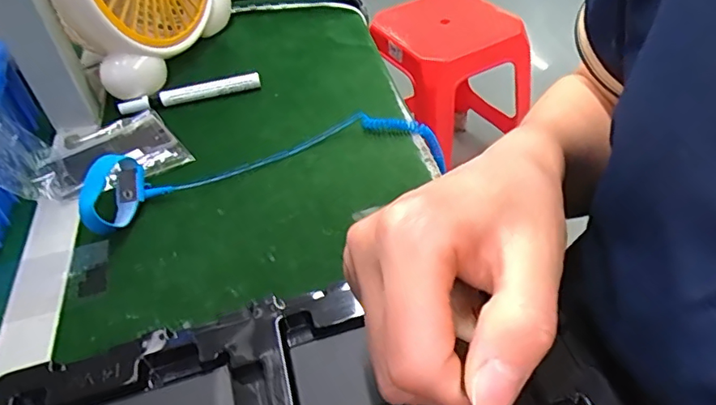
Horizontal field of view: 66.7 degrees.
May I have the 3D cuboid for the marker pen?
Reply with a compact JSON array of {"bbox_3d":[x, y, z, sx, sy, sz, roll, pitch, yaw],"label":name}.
[{"bbox_3d":[-0.172,-0.112,0.560,0.142,0.019,0.010,-15,45,-9],"label":"marker pen"}]

